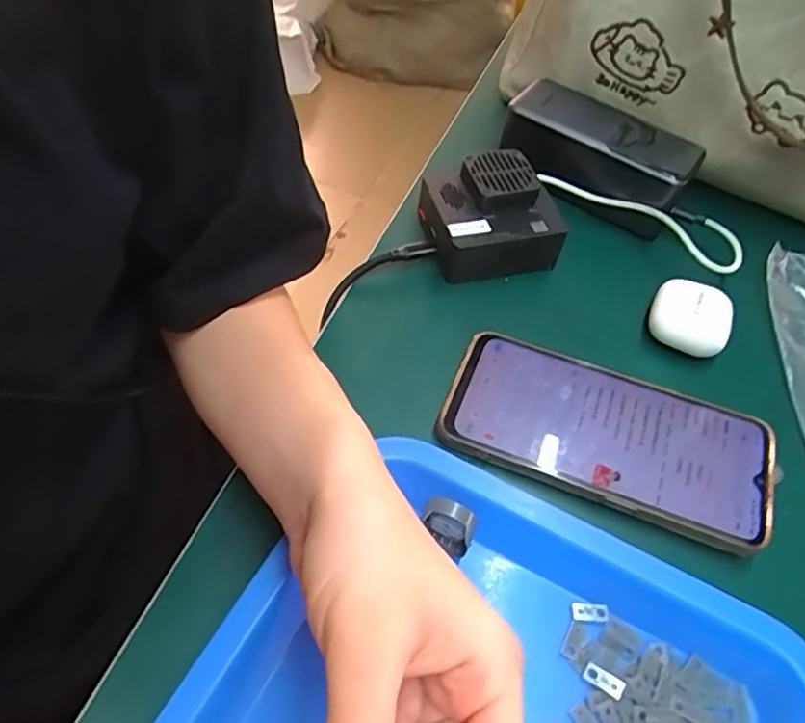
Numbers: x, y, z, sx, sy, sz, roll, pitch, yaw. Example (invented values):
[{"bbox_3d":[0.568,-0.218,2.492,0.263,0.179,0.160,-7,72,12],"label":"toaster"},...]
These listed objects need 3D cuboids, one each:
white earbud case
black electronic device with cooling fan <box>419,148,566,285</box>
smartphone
[{"bbox_3d":[0.173,-0.025,0.369,0.045,0.023,0.042,27,56,13],"label":"white earbud case"},{"bbox_3d":[0.055,-0.092,0.392,0.074,0.048,0.067,-12,56,-15],"label":"black electronic device with cooling fan"},{"bbox_3d":[0.108,0.038,0.322,0.167,0.013,0.077,19,53,9],"label":"smartphone"}]

